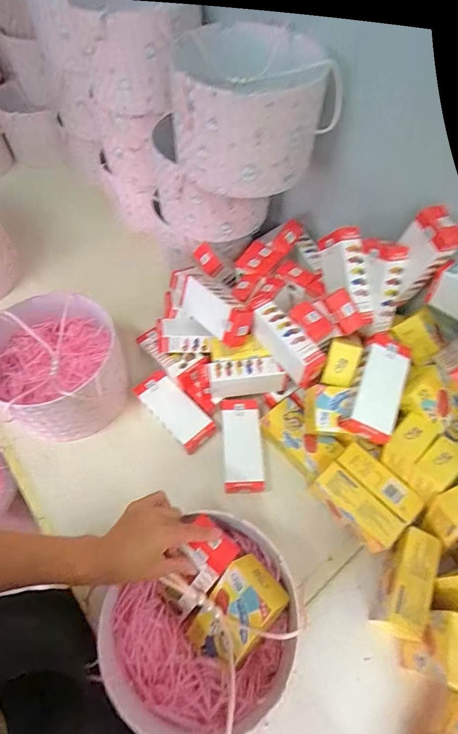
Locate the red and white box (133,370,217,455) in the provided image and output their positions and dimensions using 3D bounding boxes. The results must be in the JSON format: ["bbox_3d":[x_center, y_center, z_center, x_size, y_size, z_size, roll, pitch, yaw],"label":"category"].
[{"bbox_3d":[-0.097,0.076,0.689,0.065,0.028,0.157,-37,65,-21],"label":"red and white box"}]

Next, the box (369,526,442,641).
[{"bbox_3d":[0.245,0.298,0.537,0.050,0.064,0.127,24,60,13],"label":"box"}]

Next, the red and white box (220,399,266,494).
[{"bbox_3d":[0.024,0.133,0.664,0.066,0.034,0.157,-2,58,-3],"label":"red and white box"}]

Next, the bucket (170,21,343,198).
[{"bbox_3d":[0.031,-0.384,0.586,0.221,0.142,0.217,1,58,-1],"label":"bucket"}]

